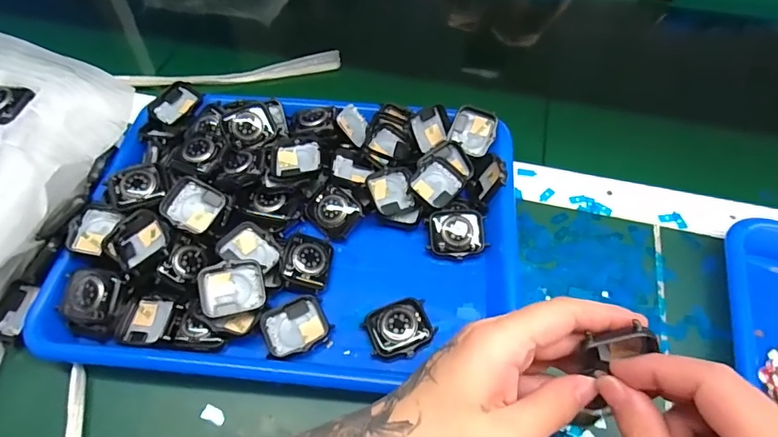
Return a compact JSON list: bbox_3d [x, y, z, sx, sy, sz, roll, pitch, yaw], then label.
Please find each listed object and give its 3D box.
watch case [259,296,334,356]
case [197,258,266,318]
[{"bbox_3d":[-0.066,0.077,0.334,0.044,0.010,0.037,-28,60,-16],"label":"watch case"},{"bbox_3d":[-0.109,0.048,0.331,0.042,0.010,0.036,-12,70,-23],"label":"case"}]

